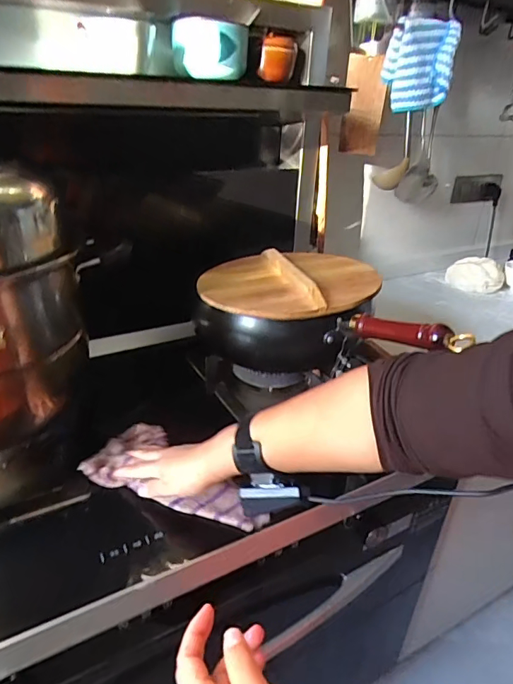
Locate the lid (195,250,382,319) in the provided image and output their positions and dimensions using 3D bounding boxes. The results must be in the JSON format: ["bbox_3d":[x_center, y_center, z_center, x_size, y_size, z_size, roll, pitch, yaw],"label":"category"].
[{"bbox_3d":[0.051,-0.102,0.724,0.271,0.046,0.267,2,29,-1],"label":"lid"}]

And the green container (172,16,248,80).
[{"bbox_3d":[-0.082,-0.533,0.842,0.130,0.087,0.140,1,29,-3],"label":"green container"}]

